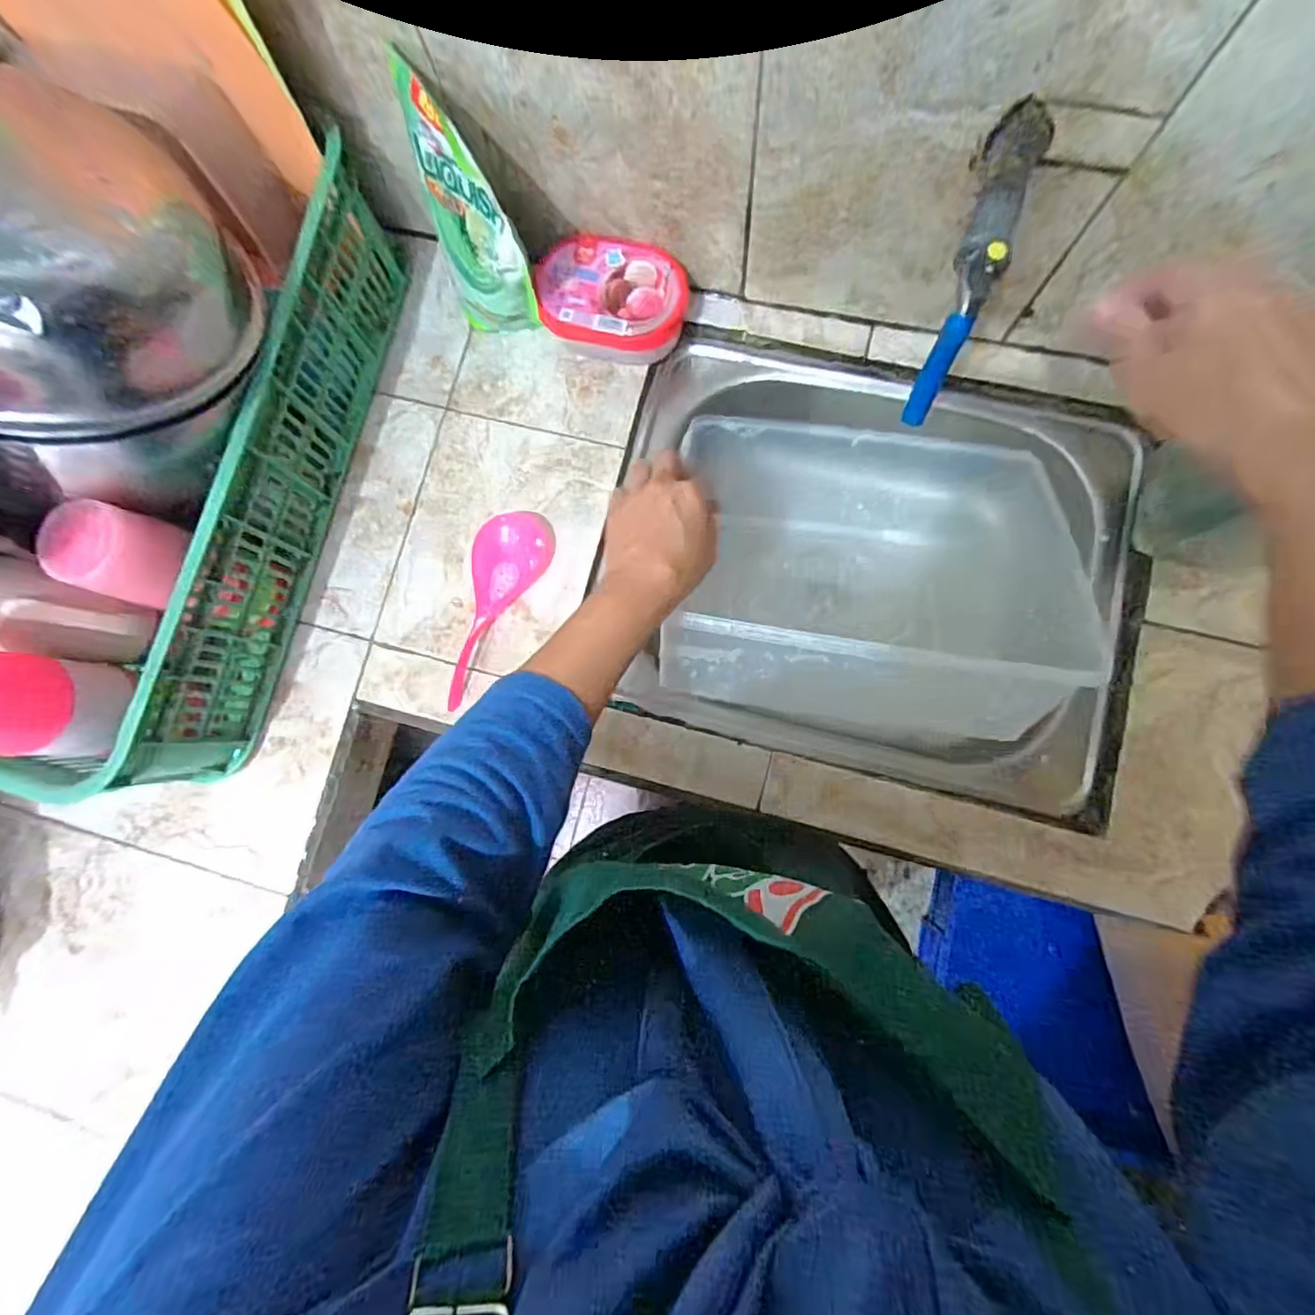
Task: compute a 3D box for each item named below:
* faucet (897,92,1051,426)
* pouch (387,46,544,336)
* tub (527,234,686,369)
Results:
[{"bbox_3d":[0.214,-0.265,0.402,0.051,0.094,0.169,25,86,6],"label":"faucet"},{"bbox_3d":[-0.171,-0.376,0.522,0.066,0.184,0.134,-30,82,0],"label":"pouch"},{"bbox_3d":[-0.045,-0.348,0.578,0.145,0.049,0.101,21,86,6],"label":"tub"}]

